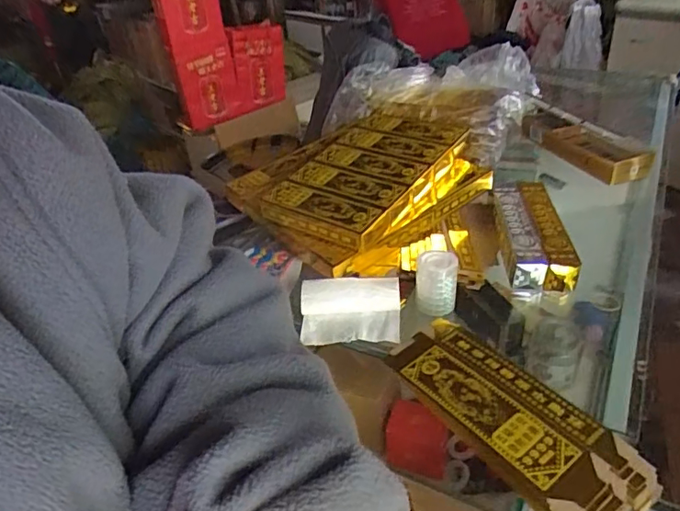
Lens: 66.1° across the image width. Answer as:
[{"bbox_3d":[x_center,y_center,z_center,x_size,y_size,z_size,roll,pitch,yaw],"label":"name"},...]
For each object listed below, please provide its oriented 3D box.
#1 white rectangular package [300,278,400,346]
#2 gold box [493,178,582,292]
[{"bbox_3d":[0.012,0.070,0.665,0.124,0.025,0.082,-1,80,5],"label":"white rectangular package"},{"bbox_3d":[0.274,-0.033,0.760,0.083,0.062,0.216,-2,36,6],"label":"gold box"}]

